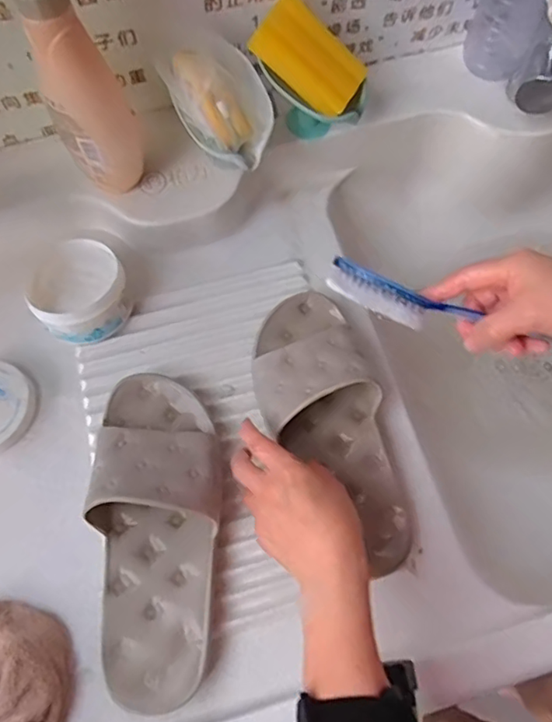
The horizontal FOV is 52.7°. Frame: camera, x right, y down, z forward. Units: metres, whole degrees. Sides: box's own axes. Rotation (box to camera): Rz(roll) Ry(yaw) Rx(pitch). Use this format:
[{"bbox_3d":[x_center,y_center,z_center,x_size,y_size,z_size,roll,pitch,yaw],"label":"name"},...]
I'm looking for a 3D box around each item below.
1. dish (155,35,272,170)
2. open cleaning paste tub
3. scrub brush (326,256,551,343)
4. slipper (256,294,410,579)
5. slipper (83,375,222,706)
[{"bbox_3d":[-0.050,-0.247,0.531,0.087,0.020,0.121,-26,103,-15],"label":"dish"},{"bbox_3d":[-0.197,-0.070,0.562,0.090,0.048,0.100,-28,73,-10],"label":"open cleaning paste tub"},{"bbox_3d":[0.126,-0.032,0.399,0.185,0.019,0.027,19,71,14],"label":"scrub brush"},{"bbox_3d":[0.050,0.051,0.490,0.100,0.059,0.254,-21,71,-7],"label":"slipper"},{"bbox_3d":[-0.098,0.131,0.455,0.100,0.074,0.257,-3,71,-1],"label":"slipper"}]

